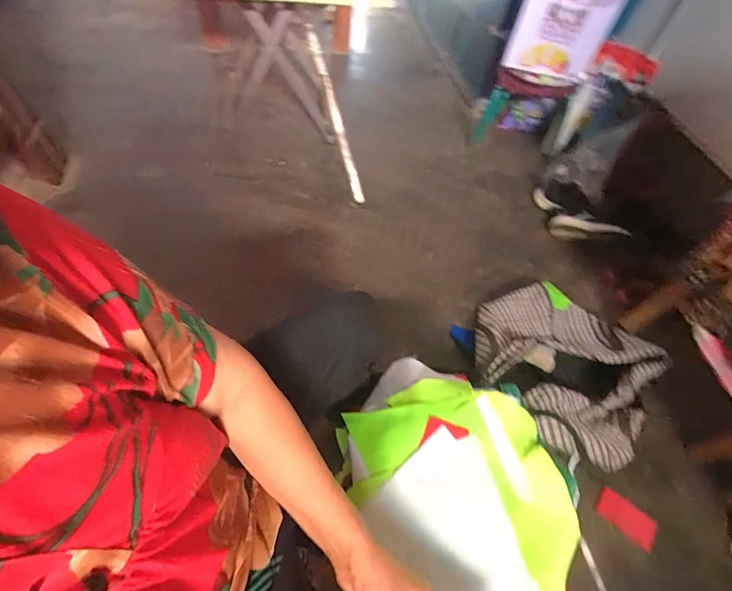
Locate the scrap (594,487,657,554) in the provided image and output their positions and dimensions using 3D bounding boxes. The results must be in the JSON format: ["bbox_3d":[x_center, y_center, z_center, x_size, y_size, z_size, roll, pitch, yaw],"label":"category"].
[{"bbox_3d":[0.618,0.529,0.875,0.150,0.006,0.069,36,72,6],"label":"scrap"}]

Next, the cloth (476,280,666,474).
[{"bbox_3d":[0.525,0.173,1.009,0.460,0.117,0.452,27,58,11],"label":"cloth"}]

